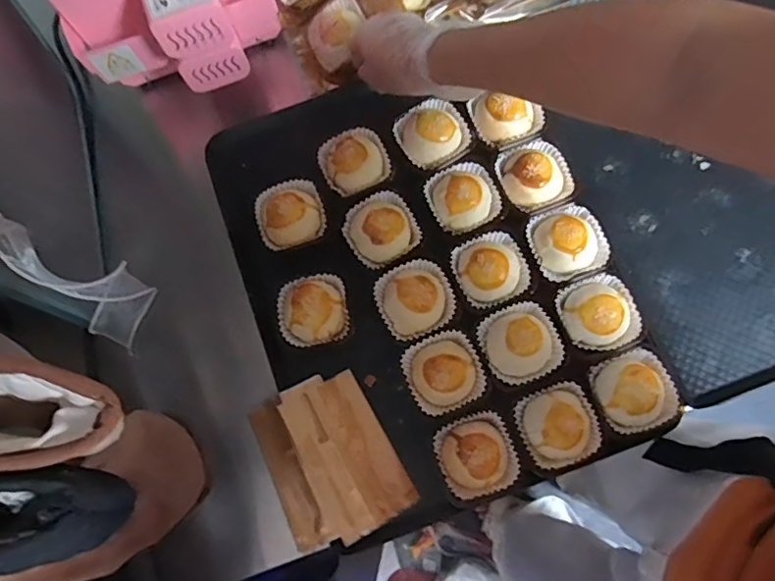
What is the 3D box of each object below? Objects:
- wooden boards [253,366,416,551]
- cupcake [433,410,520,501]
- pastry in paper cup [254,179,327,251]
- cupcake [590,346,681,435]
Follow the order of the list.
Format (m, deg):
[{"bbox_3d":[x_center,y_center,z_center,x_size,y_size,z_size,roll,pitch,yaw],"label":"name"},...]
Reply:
[{"bbox_3d":[-0.054,0.153,0.508,0.110,0.020,0.142,-28,77,-5],"label":"wooden boards"},{"bbox_3d":[0.079,0.147,0.494,0.067,0.047,0.067,0,76,2],"label":"cupcake"},{"bbox_3d":[-0.097,-0.074,0.554,0.066,0.047,0.066,0,76,2],"label":"pastry in paper cup"},{"bbox_3d":[0.222,0.090,0.494,0.074,0.047,0.068,-22,77,-4],"label":"cupcake"}]

